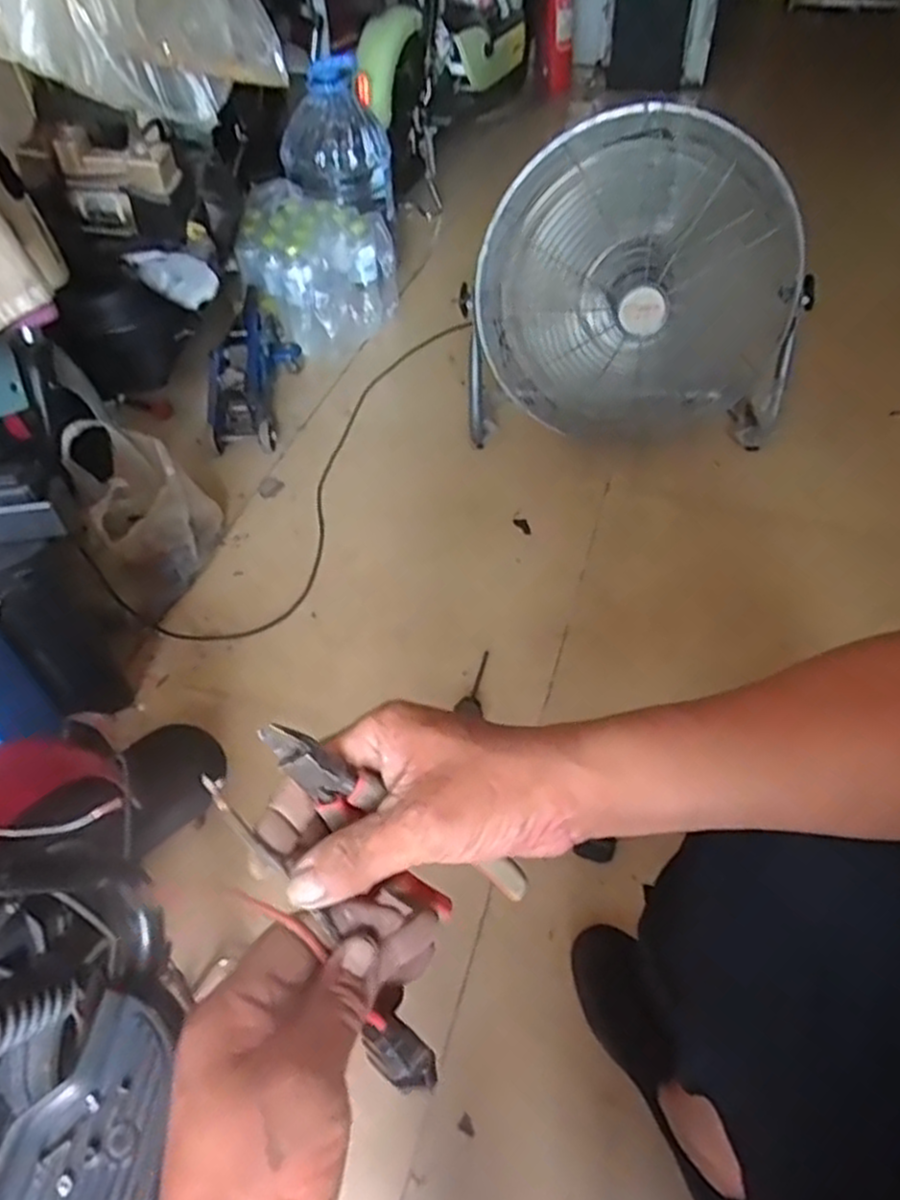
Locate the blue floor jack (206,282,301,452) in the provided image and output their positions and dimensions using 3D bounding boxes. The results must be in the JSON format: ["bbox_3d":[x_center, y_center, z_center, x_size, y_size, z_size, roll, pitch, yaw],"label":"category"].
[{"bbox_3d":[-0.389,-0.458,1.489,0.131,0.142,0.361,2,50,4],"label":"blue floor jack"}]

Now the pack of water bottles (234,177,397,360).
[{"bbox_3d":[-0.296,-0.702,1.623,0.252,0.267,0.278,-35,57,-25],"label":"pack of water bottles"}]

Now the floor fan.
[{"bbox_3d":[0.297,-0.489,1.218,0.535,0.475,0.186,3,50,5],"label":"floor fan"}]

